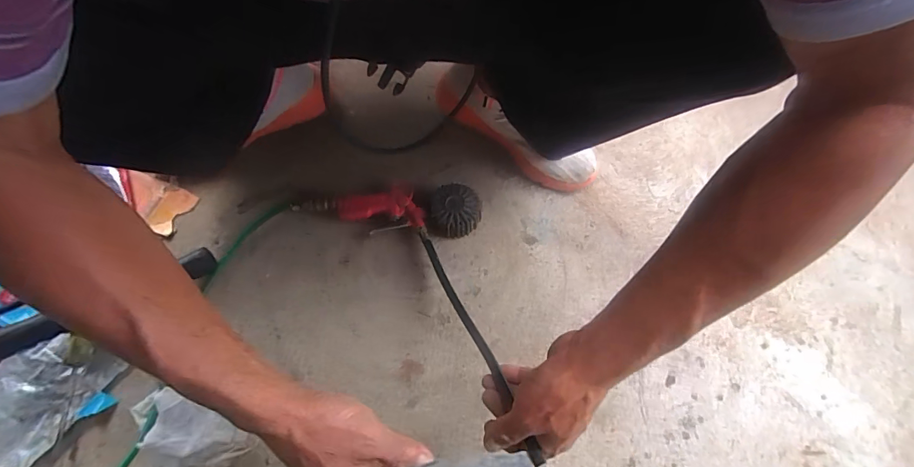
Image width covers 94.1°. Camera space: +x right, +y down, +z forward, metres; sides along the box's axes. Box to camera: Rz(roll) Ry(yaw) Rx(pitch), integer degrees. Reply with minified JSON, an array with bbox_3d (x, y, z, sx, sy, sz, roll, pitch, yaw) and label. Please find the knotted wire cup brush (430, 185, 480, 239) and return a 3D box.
[{"bbox_3d":[-0.002,-0.027,0.577,0.066,0.032,0.075,7,69,0],"label":"knotted wire cup brush"}]

